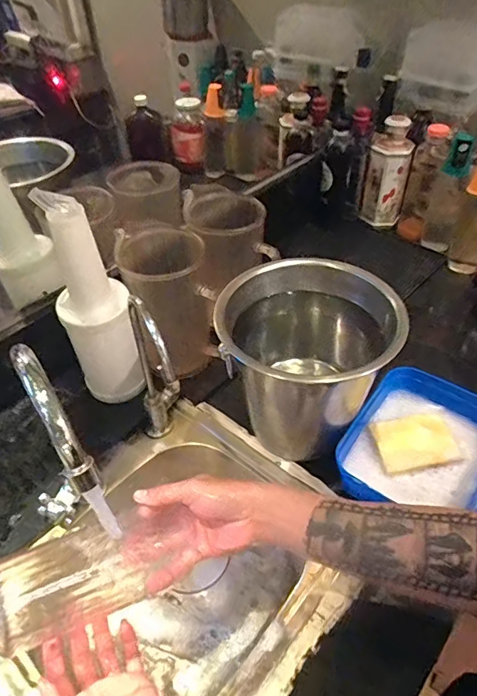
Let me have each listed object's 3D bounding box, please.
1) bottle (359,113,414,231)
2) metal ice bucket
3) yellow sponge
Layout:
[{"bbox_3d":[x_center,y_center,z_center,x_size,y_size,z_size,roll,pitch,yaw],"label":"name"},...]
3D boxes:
[{"bbox_3d":[0.316,-0.373,1.008,0.087,0.206,0.060,9,46,12],"label":"bottle"},{"bbox_3d":[0.084,0.036,0.609,0.202,0.213,0.194,-1,45,1],"label":"metal ice bucket"},{"bbox_3d":[0.227,0.117,0.603,0.100,0.013,0.071,-9,45,-6],"label":"yellow sponge"}]

